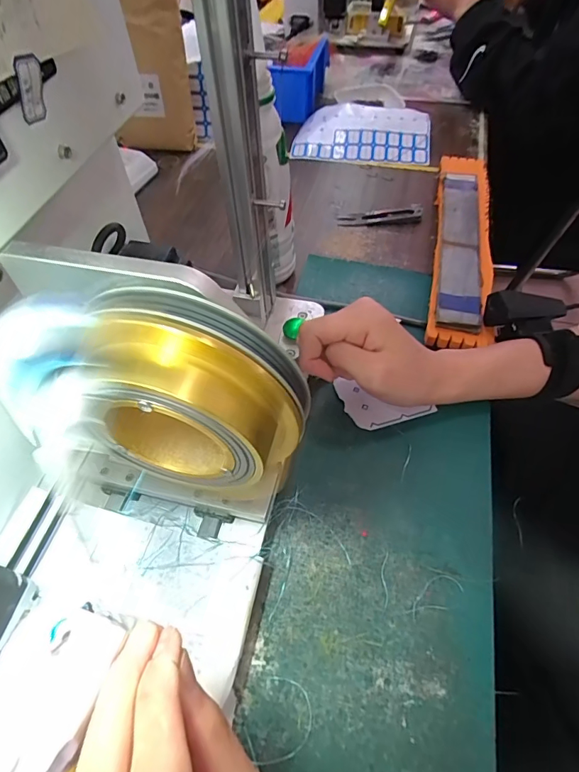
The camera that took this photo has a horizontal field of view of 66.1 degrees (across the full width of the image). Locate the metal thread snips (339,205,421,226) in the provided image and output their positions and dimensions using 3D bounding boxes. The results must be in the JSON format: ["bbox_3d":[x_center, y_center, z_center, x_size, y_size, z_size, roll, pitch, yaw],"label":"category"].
[{"bbox_3d":[0.114,-0.211,0.557,0.103,0.006,0.027,-4,54,1],"label":"metal thread snips"}]

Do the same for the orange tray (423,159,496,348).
[{"bbox_3d":[0.200,-0.174,0.511,0.062,0.028,0.331,9,56,10],"label":"orange tray"}]

